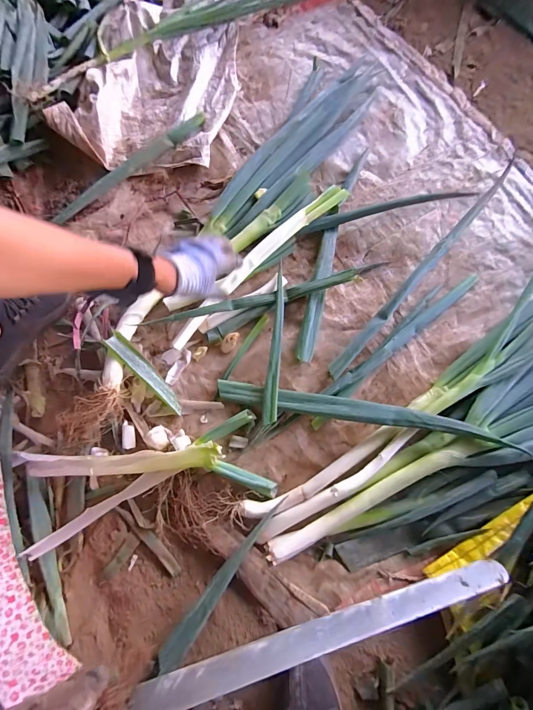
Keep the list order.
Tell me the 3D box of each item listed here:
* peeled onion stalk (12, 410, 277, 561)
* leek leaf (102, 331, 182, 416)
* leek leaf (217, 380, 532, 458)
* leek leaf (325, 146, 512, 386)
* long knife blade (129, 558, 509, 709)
[{"bbox_3d":[-0.187,0.186,0.496,0.373,0.037,0.138,-12,76,-4],"label":"peeled onion stalk"},{"bbox_3d":[-0.196,0.032,0.539,0.028,0.025,0.162,-42,100,-11],"label":"leek leaf"},{"bbox_3d":[0.152,0.093,0.527,0.464,0.044,0.036,10,75,2],"label":"leek leaf"},{"bbox_3d":[0.270,-0.146,0.584,0.021,0.087,0.479,41,78,9],"label":"leek leaf"},{"bbox_3d":[0.062,0.236,0.282,0.336,0.029,0.006,-10,105,-12],"label":"long knife blade"}]

